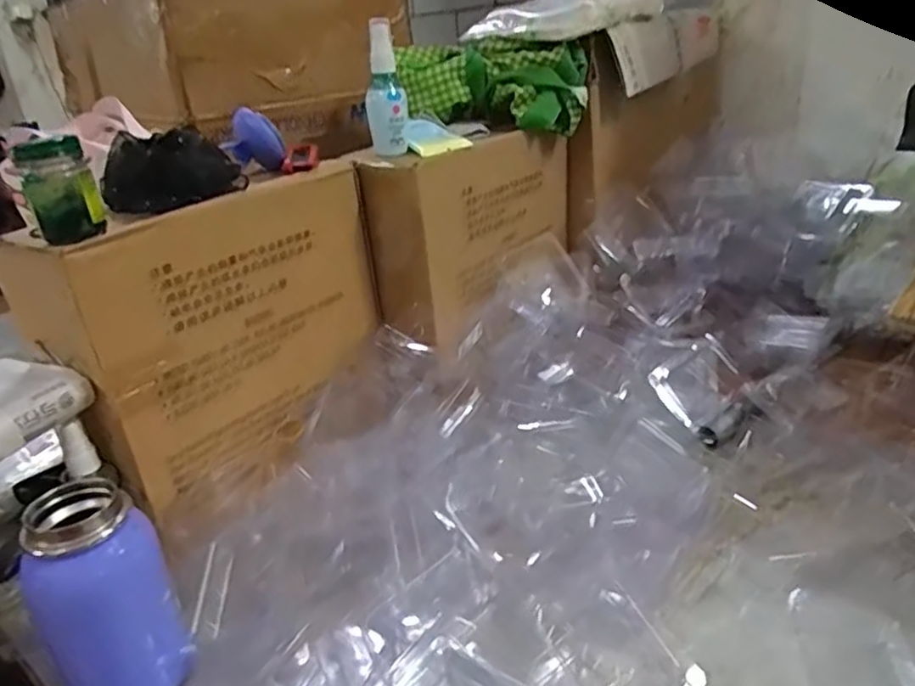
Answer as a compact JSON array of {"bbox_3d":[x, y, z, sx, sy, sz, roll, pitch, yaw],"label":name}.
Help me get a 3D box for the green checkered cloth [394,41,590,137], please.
[{"bbox_3d":[0.037,-0.283,0.755,0.208,0.088,0.074,0,25,11],"label":"green checkered cloth"}]

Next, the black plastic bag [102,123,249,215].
[{"bbox_3d":[-0.229,-0.142,0.548,0.101,0.053,0.063,-19,28,-26],"label":"black plastic bag"}]

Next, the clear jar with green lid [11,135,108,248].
[{"bbox_3d":[-0.266,-0.100,0.460,0.041,0.071,0.034,-19,28,-26],"label":"clear jar with green lid"}]

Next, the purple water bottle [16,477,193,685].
[{"bbox_3d":[-0.215,0.158,0.421,0.068,0.133,0.066,-4,25,2],"label":"purple water bottle"}]

